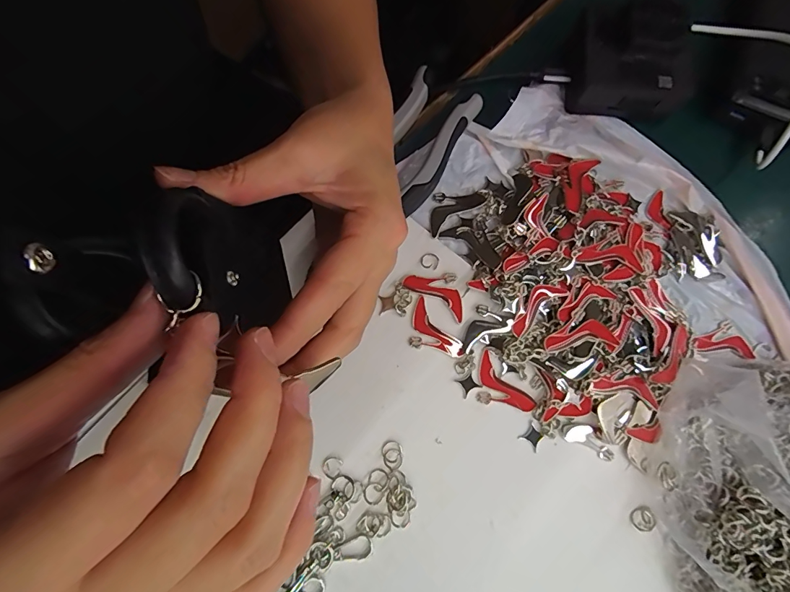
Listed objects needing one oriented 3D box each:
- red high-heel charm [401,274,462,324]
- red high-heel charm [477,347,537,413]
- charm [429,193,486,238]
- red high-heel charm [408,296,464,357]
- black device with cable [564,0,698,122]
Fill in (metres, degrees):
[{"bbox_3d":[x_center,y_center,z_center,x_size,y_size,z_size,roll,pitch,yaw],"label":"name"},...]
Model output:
[{"bbox_3d":[0.031,-0.006,0.275,0.046,0.004,0.025,33,79,6],"label":"red high-heel charm"},{"bbox_3d":[0.066,0.060,0.263,0.026,0.004,0.046,-40,81,-9],"label":"red high-heel charm"},{"bbox_3d":[0.039,-0.065,0.289,0.046,0.004,0.025,-35,80,-8],"label":"charm"},{"bbox_3d":[0.023,0.026,0.268,0.025,0.004,0.045,-39,81,-9],"label":"red high-heel charm"},{"bbox_3d":[0.170,-0.170,0.293,0.078,0.042,0.071,8,77,1],"label":"black device with cable"}]

